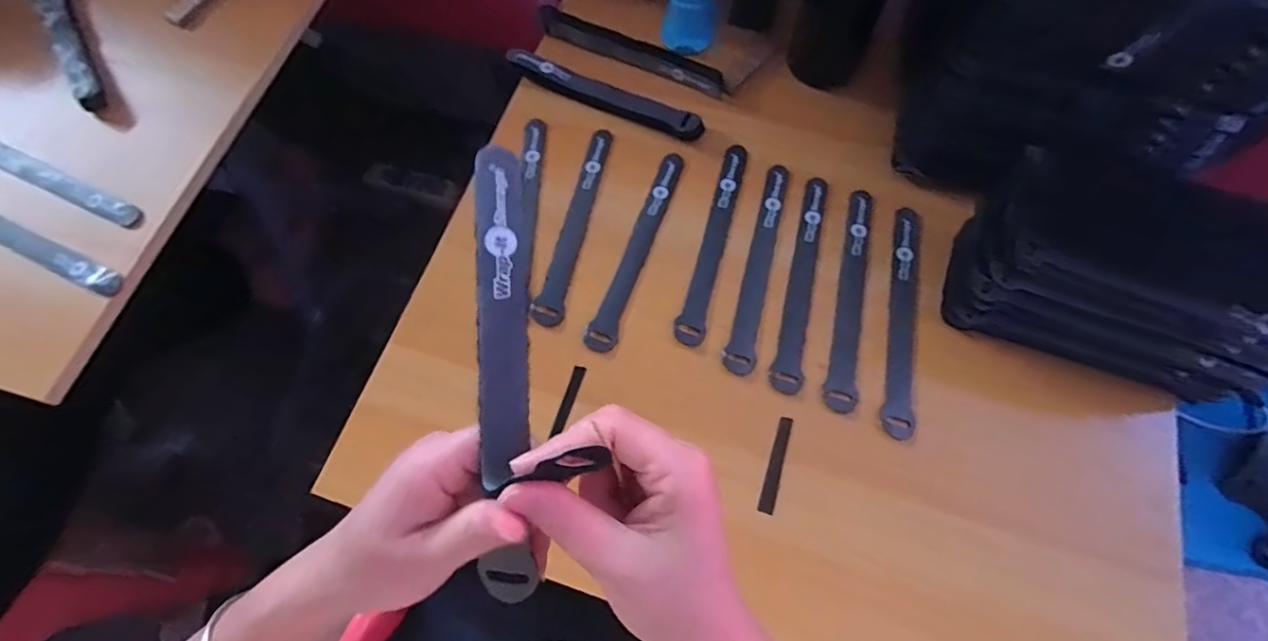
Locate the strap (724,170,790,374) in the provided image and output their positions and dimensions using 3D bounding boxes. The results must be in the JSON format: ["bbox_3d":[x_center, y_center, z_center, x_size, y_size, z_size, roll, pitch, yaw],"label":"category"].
[{"bbox_3d":[0.107,-0.049,0.450,0.023,0.004,0.196,16,69,6],"label":"strap"}]

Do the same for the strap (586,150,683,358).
[{"bbox_3d":[0.006,-0.063,0.456,0.024,0.006,0.196,20,69,8],"label":"strap"}]

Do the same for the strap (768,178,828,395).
[{"bbox_3d":[0.140,-0.036,0.443,0.023,0.004,0.197,15,69,6],"label":"strap"}]

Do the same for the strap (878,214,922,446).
[{"bbox_3d":[0.215,-0.006,0.429,0.022,0.006,0.199,14,69,5],"label":"strap"}]

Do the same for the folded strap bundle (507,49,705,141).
[{"bbox_3d":[-0.028,-0.213,0.506,0.194,0.010,0.031,25,70,9],"label":"folded strap bundle"}]

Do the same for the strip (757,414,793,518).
[{"bbox_3d":[0.103,0.104,0.392,0.010,0.004,0.069,17,69,6],"label":"strip"}]

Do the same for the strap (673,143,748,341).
[{"bbox_3d":[0.069,-0.070,0.460,0.022,0.006,0.196,15,69,6],"label":"strap"}]

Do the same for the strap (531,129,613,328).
[{"bbox_3d":[-0.051,-0.086,0.467,0.025,0.010,0.196,11,69,4],"label":"strap"}]

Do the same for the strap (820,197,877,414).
[{"bbox_3d":[0.175,-0.024,0.436,0.023,0.006,0.200,13,69,5],"label":"strap"}]

